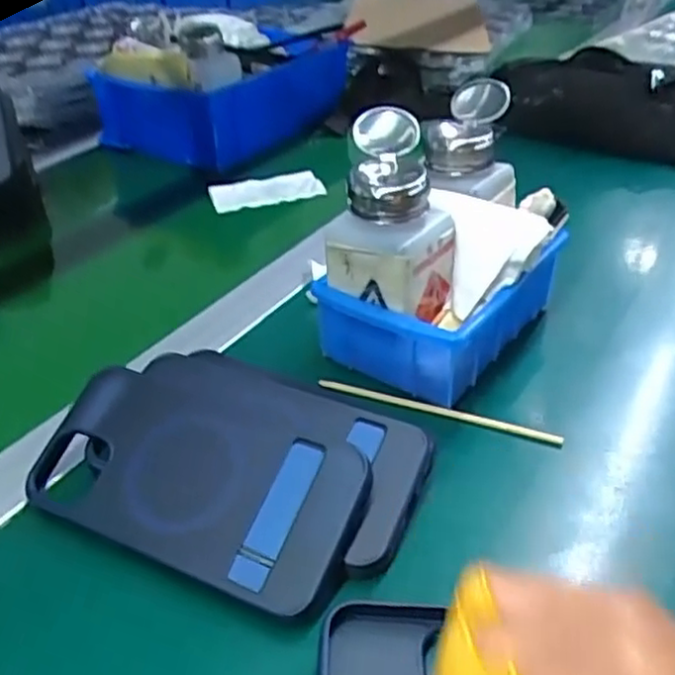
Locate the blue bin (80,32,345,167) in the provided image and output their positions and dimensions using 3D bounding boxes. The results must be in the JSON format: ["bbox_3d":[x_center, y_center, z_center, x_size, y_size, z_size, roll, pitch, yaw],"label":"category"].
[{"bbox_3d":[-0.104,-0.252,0.731,0.161,0.065,0.223,20,40,29],"label":"blue bin"}]

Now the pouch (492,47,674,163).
[{"bbox_3d":[0.282,-0.220,0.679,0.269,0.068,0.109,11,37,18],"label":"pouch"}]

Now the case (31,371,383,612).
[{"bbox_3d":[-0.062,0.060,0.309,0.147,0.010,0.075,16,62,22],"label":"case"}]

